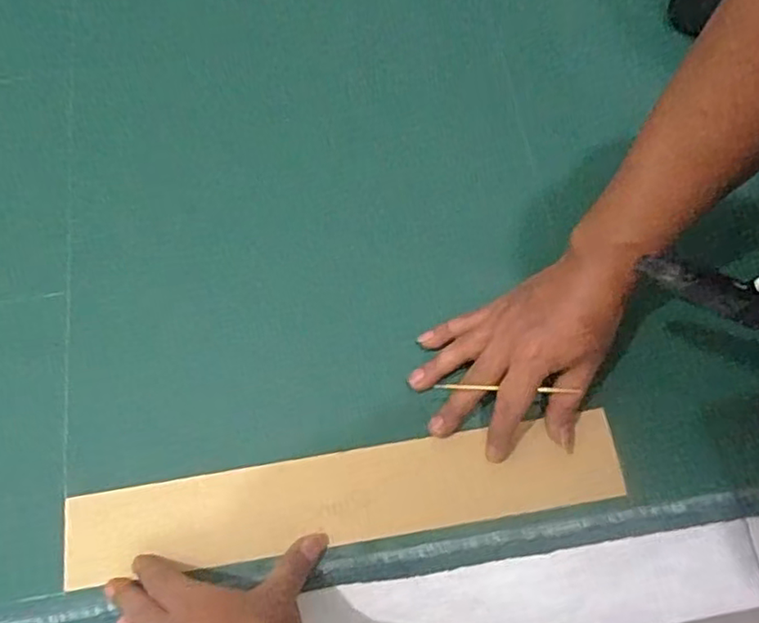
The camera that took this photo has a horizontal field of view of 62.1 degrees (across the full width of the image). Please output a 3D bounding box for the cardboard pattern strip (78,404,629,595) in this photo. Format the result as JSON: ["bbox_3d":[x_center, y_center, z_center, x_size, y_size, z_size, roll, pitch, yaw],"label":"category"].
[{"bbox_3d":[-0.027,0.136,0.468,0.403,0.006,0.067,-10,71,-1],"label":"cardboard pattern strip"}]

